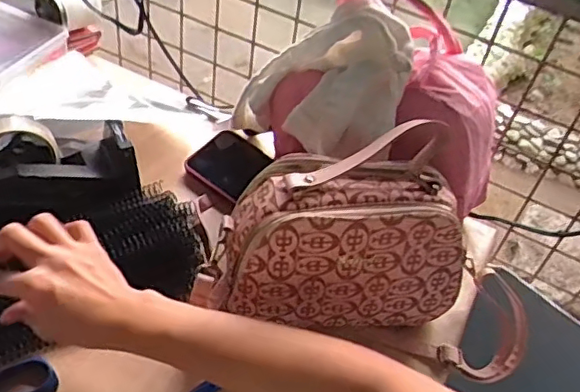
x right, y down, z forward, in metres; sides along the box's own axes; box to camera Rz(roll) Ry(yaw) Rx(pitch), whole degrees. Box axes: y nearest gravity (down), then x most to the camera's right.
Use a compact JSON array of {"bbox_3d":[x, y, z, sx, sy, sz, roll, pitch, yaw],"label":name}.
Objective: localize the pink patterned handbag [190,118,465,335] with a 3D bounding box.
[{"bbox_3d":[0.038,0.036,0.527,0.230,0.169,0.086,-3,45,-11],"label":"pink patterned handbag"}]

